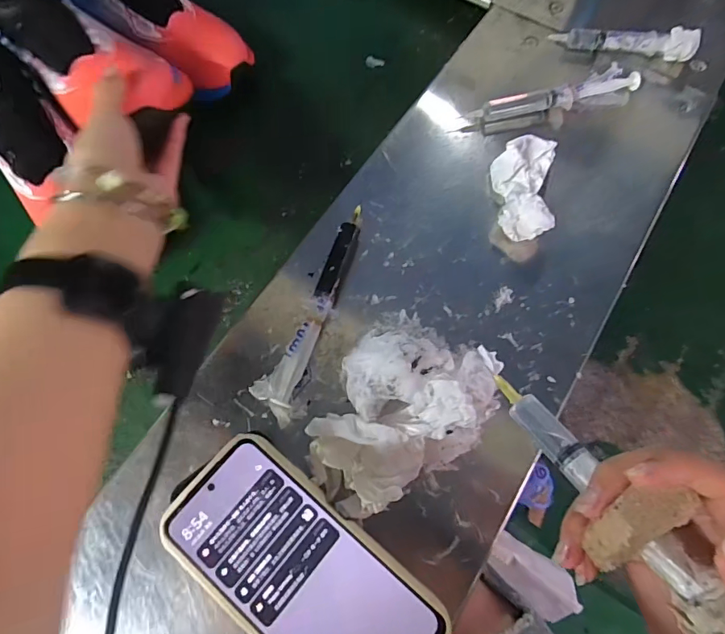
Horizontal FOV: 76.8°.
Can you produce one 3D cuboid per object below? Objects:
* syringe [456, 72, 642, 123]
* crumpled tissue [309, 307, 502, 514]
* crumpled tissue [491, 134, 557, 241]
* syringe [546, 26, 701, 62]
[{"bbox_3d":[0.175,-0.201,0.425,0.167,0.024,0.024,-12,69,-4],"label":"syringe"},{"bbox_3d":[0.029,0.062,0.301,0.102,0.054,0.135,31,72,12],"label":"crumpled tissue"},{"bbox_3d":[0.132,-0.108,0.381,0.047,0.032,0.088,9,69,4],"label":"crumpled tissue"},{"bbox_3d":[0.253,-0.269,0.445,0.129,0.028,0.021,13,69,5],"label":"syringe"}]

